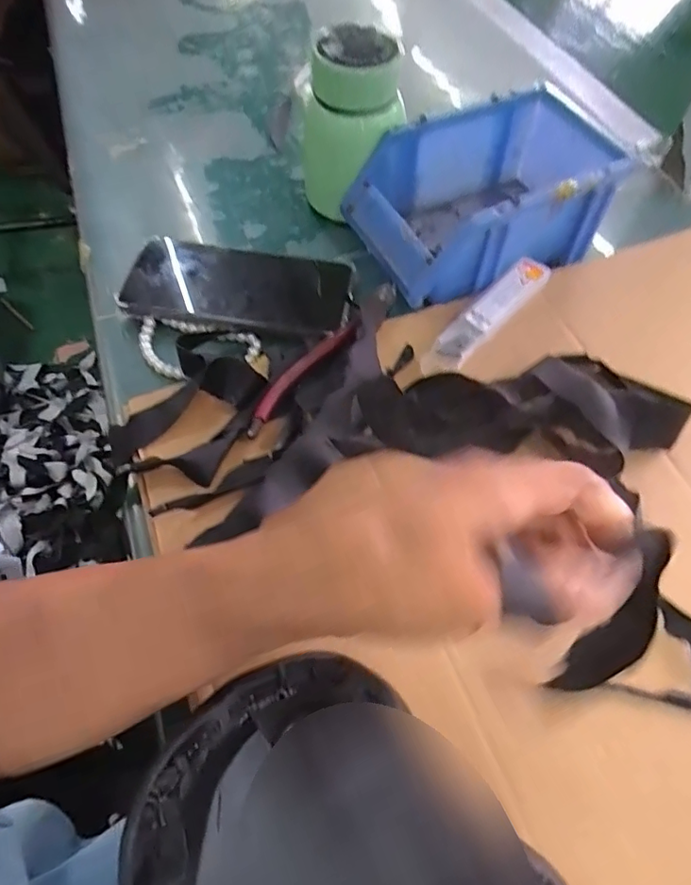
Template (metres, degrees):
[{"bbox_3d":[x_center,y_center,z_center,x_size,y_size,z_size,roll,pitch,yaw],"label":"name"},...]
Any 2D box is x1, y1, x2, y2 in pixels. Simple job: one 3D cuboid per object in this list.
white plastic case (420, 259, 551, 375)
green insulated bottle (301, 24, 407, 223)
[{"bbox_3d":[0.099,-0.090,0.373,0.025,0.011,0.122,38,66,20],"label":"white plastic case"},{"bbox_3d":[0.007,-0.239,0.415,0.068,0.125,0.068,-29,63,-17],"label":"green insulated bottle"}]

